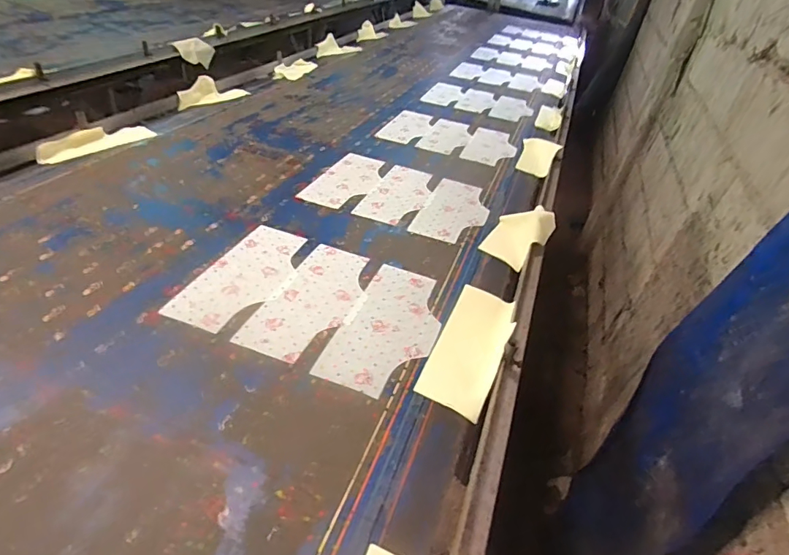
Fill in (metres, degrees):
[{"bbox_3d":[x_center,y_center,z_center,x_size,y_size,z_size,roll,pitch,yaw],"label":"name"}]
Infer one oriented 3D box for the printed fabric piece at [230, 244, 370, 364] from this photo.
[{"bbox_3d":[-0.147,0.039,0.852,0.161,0.004,0.318,17,39,12],"label":"printed fabric piece"}]

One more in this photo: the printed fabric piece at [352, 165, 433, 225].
[{"bbox_3d":[0.012,-0.232,1.214,0.151,0.006,0.310,18,40,13],"label":"printed fabric piece"}]

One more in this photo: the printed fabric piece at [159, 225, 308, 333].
[{"bbox_3d":[-0.291,-0.007,0.891,0.159,0.005,0.317,17,39,11],"label":"printed fabric piece"}]

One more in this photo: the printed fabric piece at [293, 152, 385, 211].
[{"bbox_3d":[-0.132,-0.275,1.243,0.152,0.006,0.303,18,39,13],"label":"printed fabric piece"}]

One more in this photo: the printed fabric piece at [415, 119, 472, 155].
[{"bbox_3d":[0.194,-0.518,1.612,0.151,0.010,0.350,15,38,11],"label":"printed fabric piece"}]

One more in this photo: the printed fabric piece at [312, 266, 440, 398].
[{"bbox_3d":[-0.006,0.087,0.817,0.159,0.006,0.322,17,39,12],"label":"printed fabric piece"}]

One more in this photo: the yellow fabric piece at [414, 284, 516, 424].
[{"bbox_3d":[0.140,0.115,0.796,0.113,0.027,0.280,20,40,15],"label":"yellow fabric piece"}]

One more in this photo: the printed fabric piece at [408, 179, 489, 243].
[{"bbox_3d":[0.166,-0.185,1.180,0.163,0.004,0.328,17,39,12],"label":"printed fabric piece"}]

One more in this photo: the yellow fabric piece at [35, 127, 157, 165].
[{"bbox_3d":[-0.891,-0.409,1.326,0.119,0.047,0.327,31,45,25],"label":"yellow fabric piece"}]

